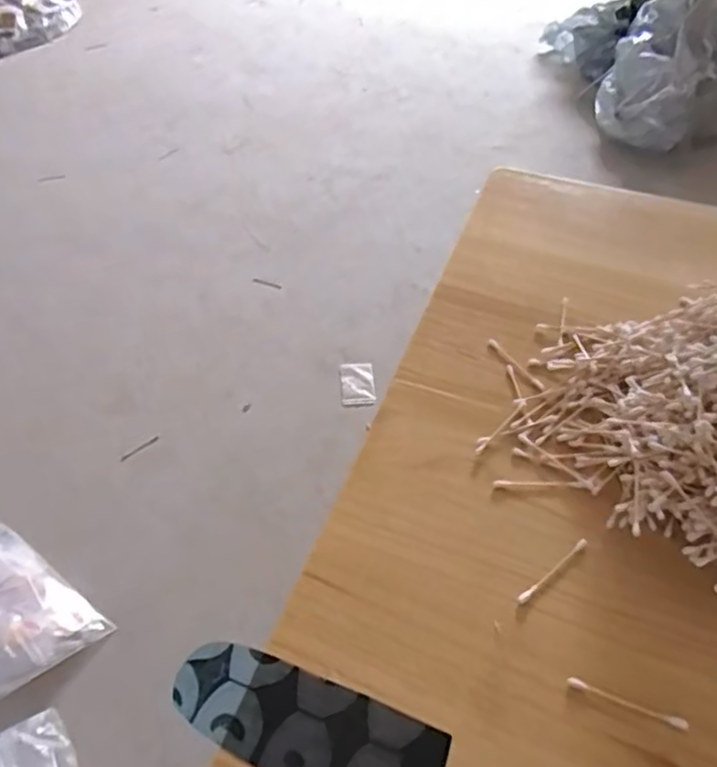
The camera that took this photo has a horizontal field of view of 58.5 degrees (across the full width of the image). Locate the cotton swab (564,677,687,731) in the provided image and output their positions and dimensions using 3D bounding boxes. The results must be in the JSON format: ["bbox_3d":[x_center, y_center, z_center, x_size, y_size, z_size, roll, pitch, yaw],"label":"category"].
[{"bbox_3d":[0.168,0.199,0.399,0.070,0.006,0.007,17,51,15],"label":"cotton swab"}]

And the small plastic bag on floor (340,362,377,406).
[{"bbox_3d":[-0.002,0.001,1.252,0.064,0.005,0.110,-3,49,-2],"label":"small plastic bag on floor"}]

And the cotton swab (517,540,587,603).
[{"bbox_3d":[0.140,0.134,0.458,0.070,0.004,0.006,-31,55,-24],"label":"cotton swab"}]

